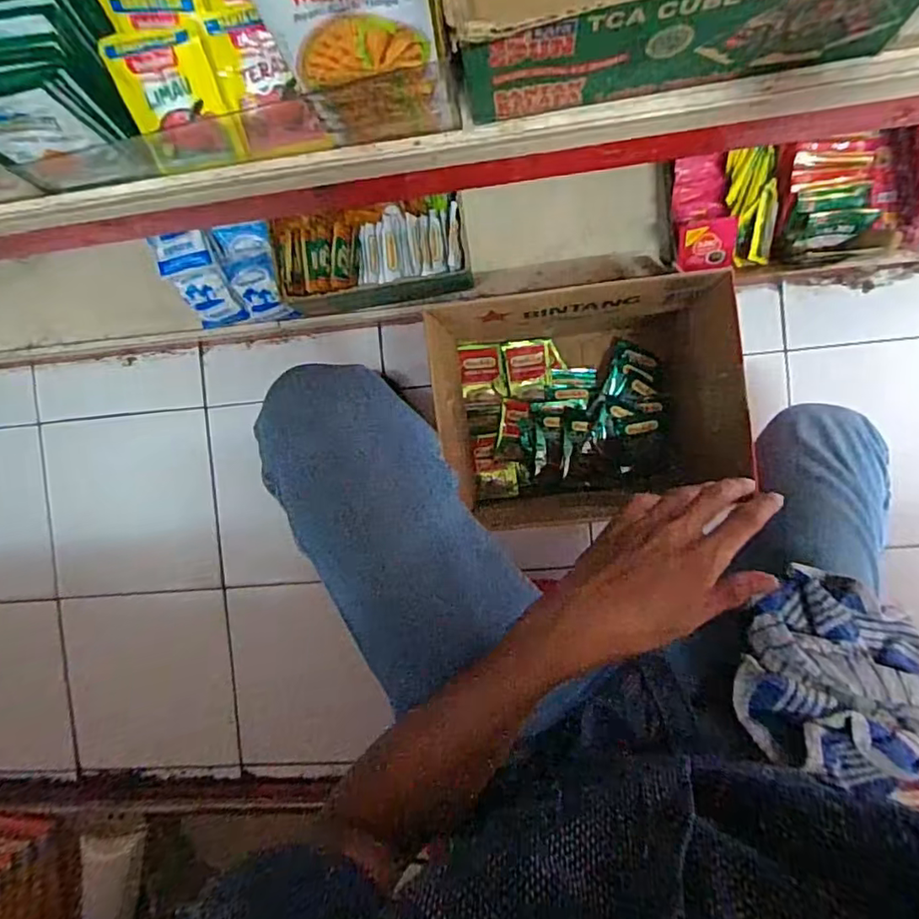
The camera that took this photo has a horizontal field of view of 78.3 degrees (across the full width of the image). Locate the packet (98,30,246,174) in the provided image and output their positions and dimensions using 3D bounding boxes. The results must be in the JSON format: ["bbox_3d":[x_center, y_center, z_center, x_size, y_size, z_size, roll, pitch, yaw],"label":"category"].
[{"bbox_3d":[-0.187,-0.235,0.374,0.065,0.010,0.075,-1,136,11],"label":"packet"}]

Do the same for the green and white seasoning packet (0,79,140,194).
[{"bbox_3d":[-0.265,-0.203,0.360,0.078,0.092,0.011,-7,92,7],"label":"green and white seasoning packet"}]

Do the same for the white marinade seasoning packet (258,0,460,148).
[{"bbox_3d":[-0.050,-0.214,0.302,0.079,0.150,0.007,-5,92,7],"label":"white marinade seasoning packet"}]

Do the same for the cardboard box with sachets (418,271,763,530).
[{"bbox_3d":[0.148,-0.069,0.723,0.312,0.265,0.237,-6,92,7],"label":"cardboard box with sachets"}]

